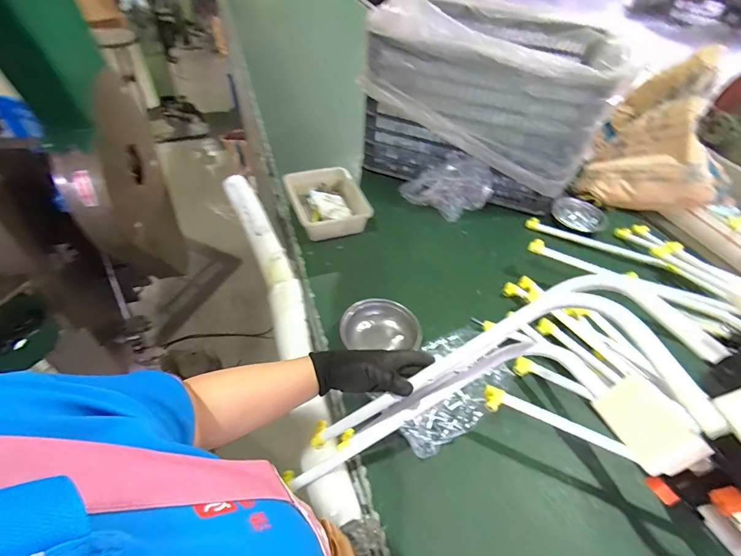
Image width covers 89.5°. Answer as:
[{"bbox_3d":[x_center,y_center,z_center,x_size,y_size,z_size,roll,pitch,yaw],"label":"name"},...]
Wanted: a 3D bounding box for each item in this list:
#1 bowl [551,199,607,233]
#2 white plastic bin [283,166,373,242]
[{"bbox_3d":[0.595,-0.180,1.063,0.142,0.027,0.142,2,47,-2],"label":"bowl"},{"bbox_3d":[-0.117,-0.202,0.993,0.179,0.077,0.232,-14,49,-16],"label":"white plastic bin"}]

